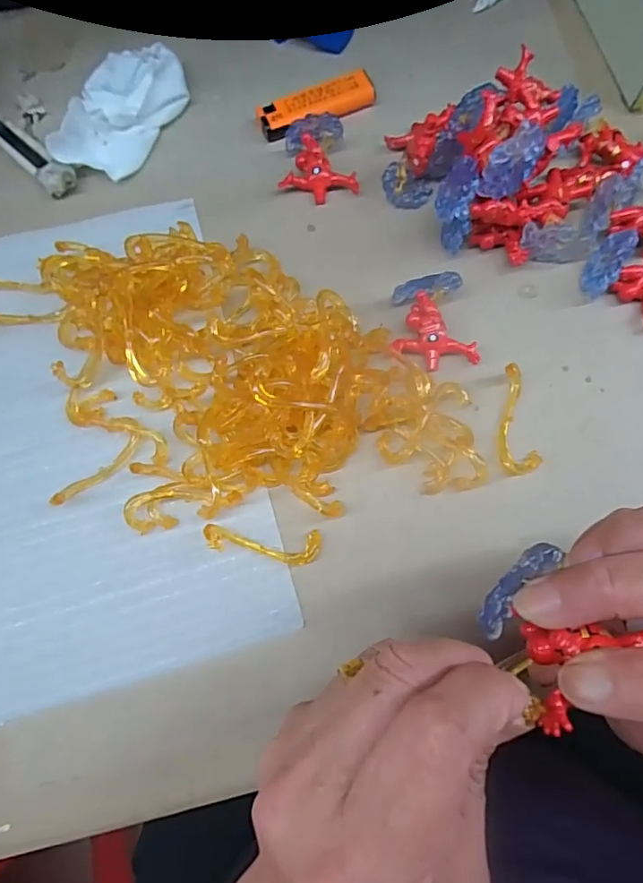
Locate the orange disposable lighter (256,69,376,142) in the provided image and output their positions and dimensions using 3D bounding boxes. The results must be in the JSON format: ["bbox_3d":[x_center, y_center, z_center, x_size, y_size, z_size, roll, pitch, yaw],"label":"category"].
[{"bbox_3d":[-0.004,-0.229,0.348,0.081,0.017,0.022,-22,73,-4],"label":"orange disposable lighter"}]

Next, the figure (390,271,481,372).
[{"bbox_3d":[0.064,-0.067,0.284,0.047,0.027,0.046,2,73,3],"label":"figure"}]

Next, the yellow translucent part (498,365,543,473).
[{"bbox_3d":[0.103,-0.011,0.269,0.018,0.017,0.056,-2,73,2],"label":"yellow translucent part"}]

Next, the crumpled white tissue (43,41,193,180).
[{"bbox_3d":[-0.135,-0.225,0.341,0.064,0.027,0.103,14,74,6],"label":"crumpled white tissue"}]

